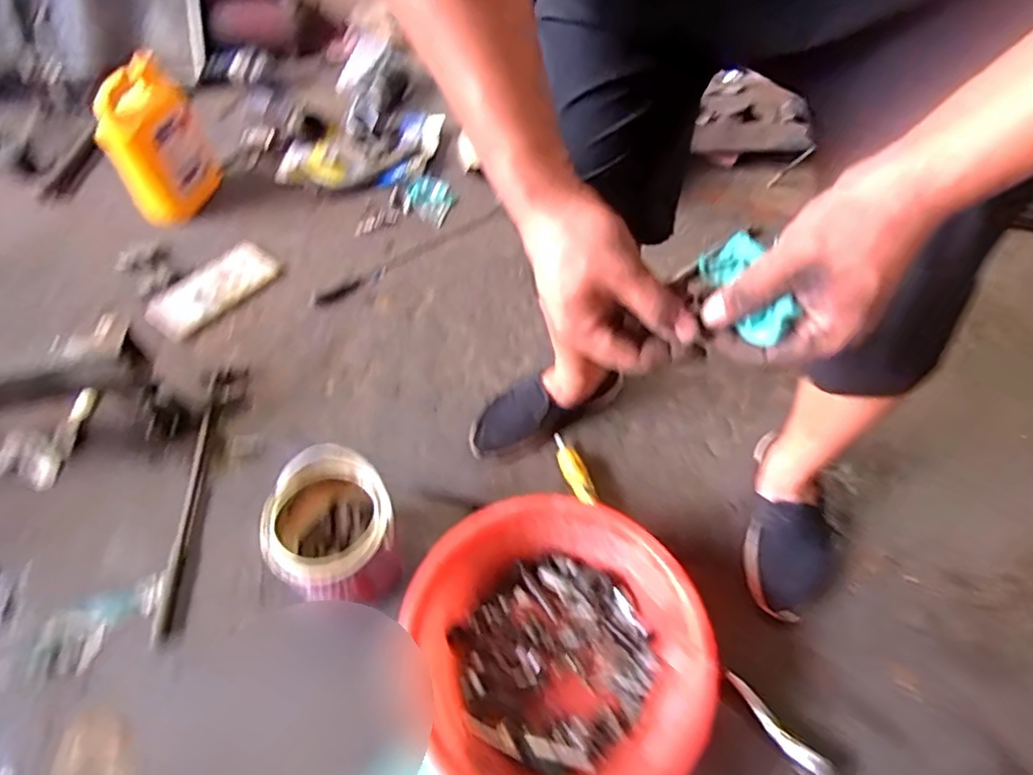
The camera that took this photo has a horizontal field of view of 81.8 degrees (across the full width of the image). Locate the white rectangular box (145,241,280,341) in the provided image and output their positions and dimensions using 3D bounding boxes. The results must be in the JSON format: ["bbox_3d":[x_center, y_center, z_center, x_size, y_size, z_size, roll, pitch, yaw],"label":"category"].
[{"bbox_3d":[-0.629,-0.208,1.238,0.126,0.030,0.277,26,59,18],"label":"white rectangular box"}]

